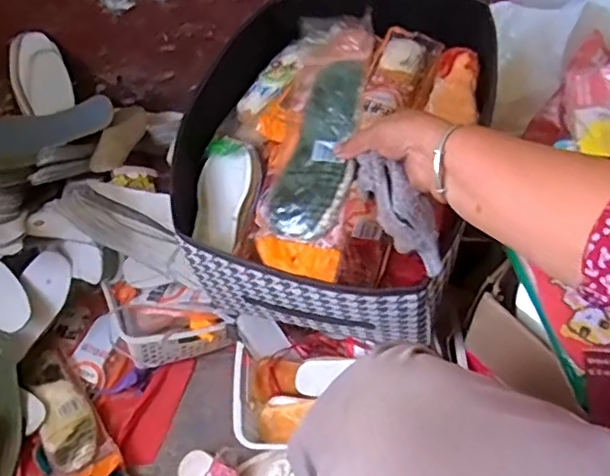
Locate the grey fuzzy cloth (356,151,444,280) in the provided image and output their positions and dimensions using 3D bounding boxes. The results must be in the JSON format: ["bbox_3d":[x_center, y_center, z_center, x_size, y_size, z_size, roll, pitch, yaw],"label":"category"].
[{"bbox_3d":[0.088,-0.016,0.548,0.040,0.047,0.127,-40,101,-25],"label":"grey fuzzy cloth"}]

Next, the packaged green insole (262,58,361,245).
[{"bbox_3d":[0.016,-0.090,0.589,0.076,0.023,0.191,14,76,13],"label":"packaged green insole"}]

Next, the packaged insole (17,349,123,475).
[{"bbox_3d":[-0.334,0.243,0.818,0.084,0.028,0.216,-30,57,-19],"label":"packaged insole"}]

